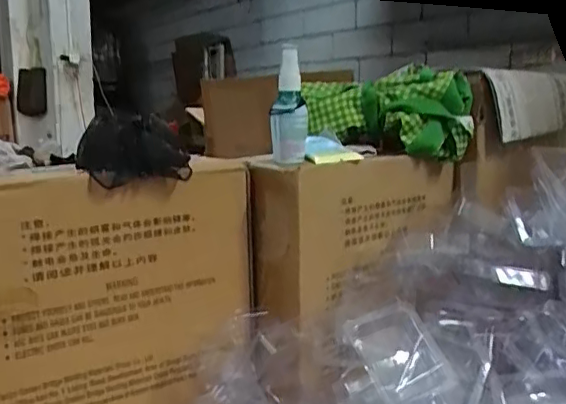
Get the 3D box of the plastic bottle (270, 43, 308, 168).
[{"bbox_3d":[0.006,-0.100,0.589,0.036,0.119,0.034,-1,10,-4],"label":"plastic bottle"}]

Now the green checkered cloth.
[{"bbox_3d":[0.127,-0.110,0.706,0.204,0.098,0.091,3,10,15],"label":"green checkered cloth"}]

